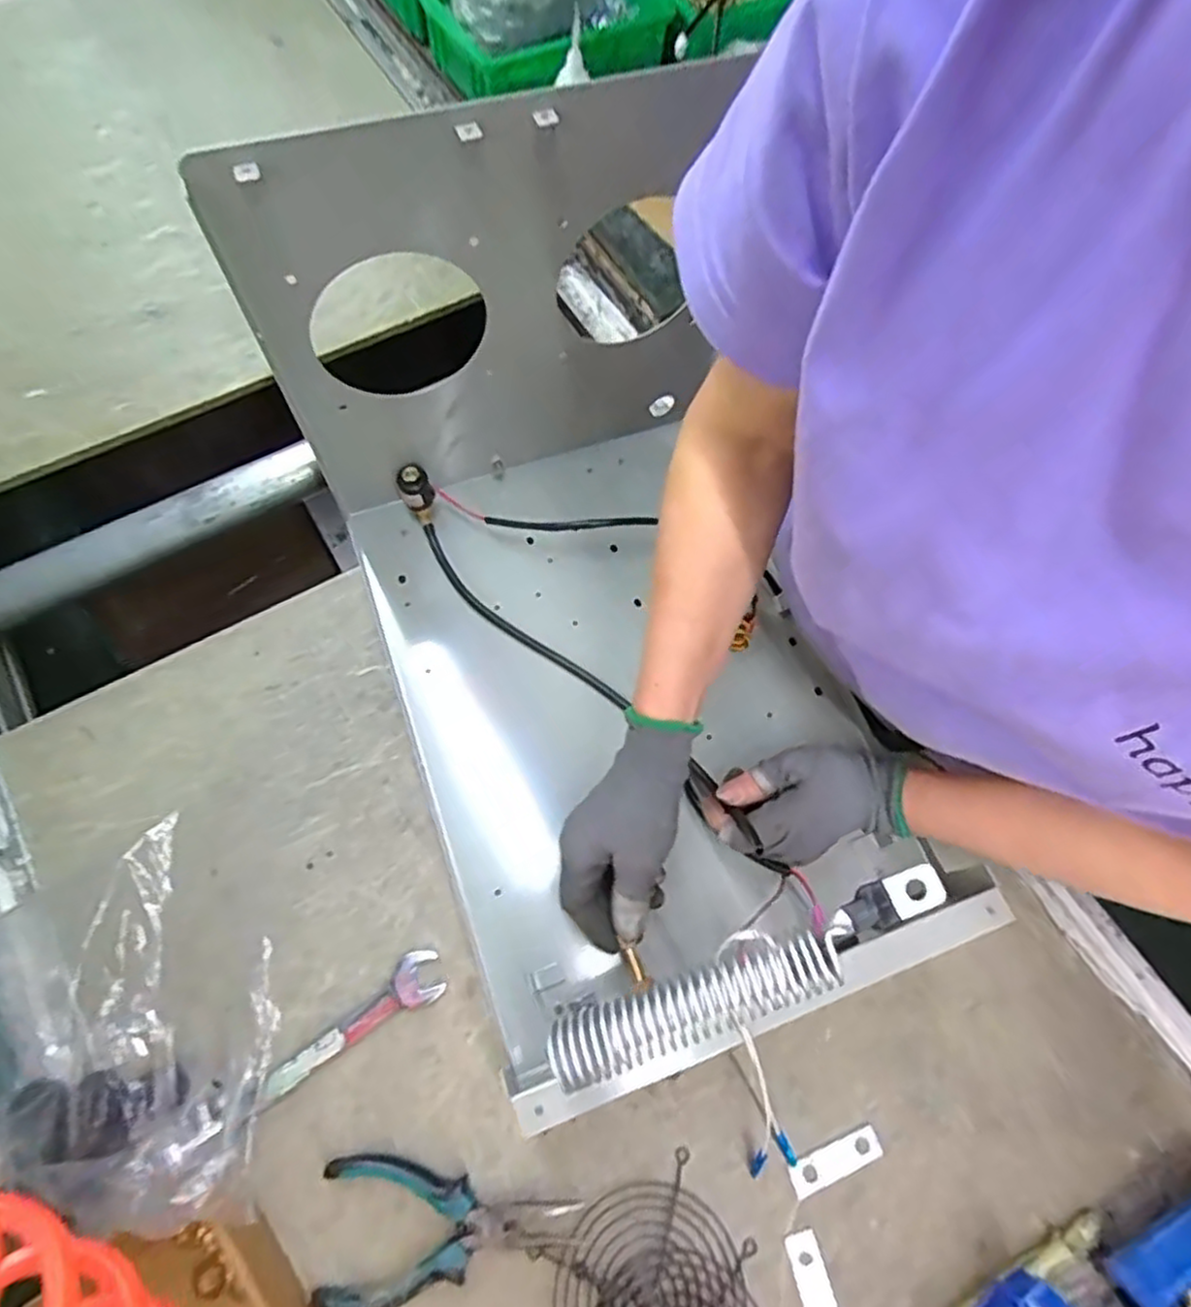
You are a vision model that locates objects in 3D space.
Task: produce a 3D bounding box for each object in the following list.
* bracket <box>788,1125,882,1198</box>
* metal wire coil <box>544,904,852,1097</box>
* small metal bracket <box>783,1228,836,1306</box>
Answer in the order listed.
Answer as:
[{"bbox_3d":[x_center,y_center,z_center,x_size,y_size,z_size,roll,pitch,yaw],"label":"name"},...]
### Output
[{"bbox_3d":[0.155,0.329,0.464,0.062,0.004,0.018,-20,70,-10],"label":"bracket"},{"bbox_3d":[0.052,0.171,0.352,0.155,0.025,0.031,-23,70,3],"label":"metal wire coil"},{"bbox_3d":[0.135,0.391,0.435,0.019,0.005,0.065,-14,69,-8],"label":"small metal bracket"}]

